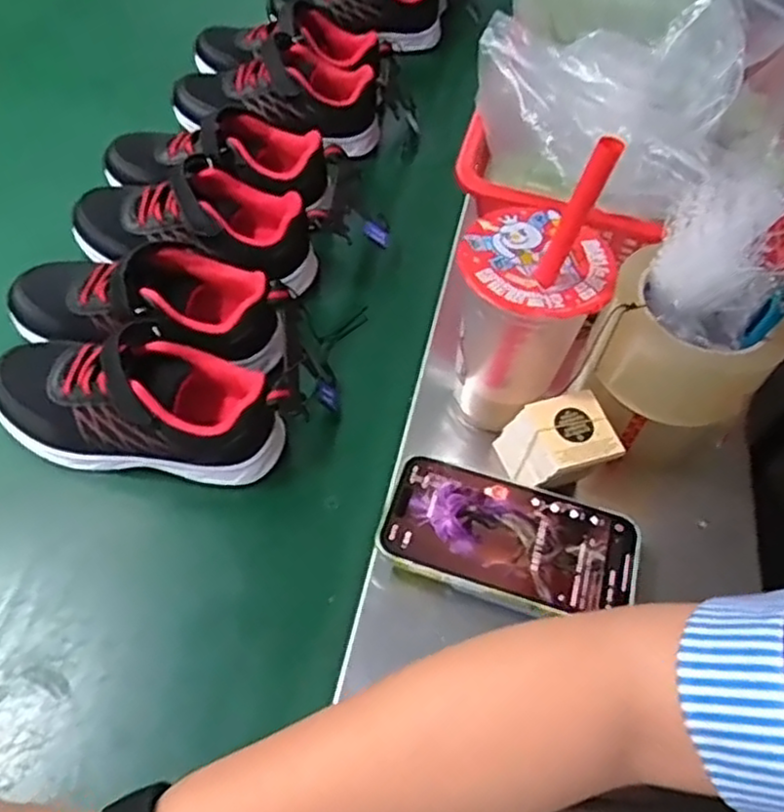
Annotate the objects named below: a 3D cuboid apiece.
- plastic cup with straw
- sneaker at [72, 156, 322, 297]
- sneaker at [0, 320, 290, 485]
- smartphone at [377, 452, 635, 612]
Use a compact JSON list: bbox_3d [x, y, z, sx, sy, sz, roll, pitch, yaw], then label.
[{"bbox_3d":[0.082,-0.070,0.419,0.081,0.199,0.078,2,55,-3],"label":"plastic cup with straw"},{"bbox_3d":[-0.155,-0.144,0.565,0.189,0.076,0.080,7,54,1],"label":"sneaker"},{"bbox_3d":[-0.168,-0.002,0.471,0.192,0.080,0.072,8,55,2],"label":"sneaker"},{"bbox_3d":[0.070,0.080,0.420,0.148,0.007,0.072,18,55,8],"label":"smartphone"}]

